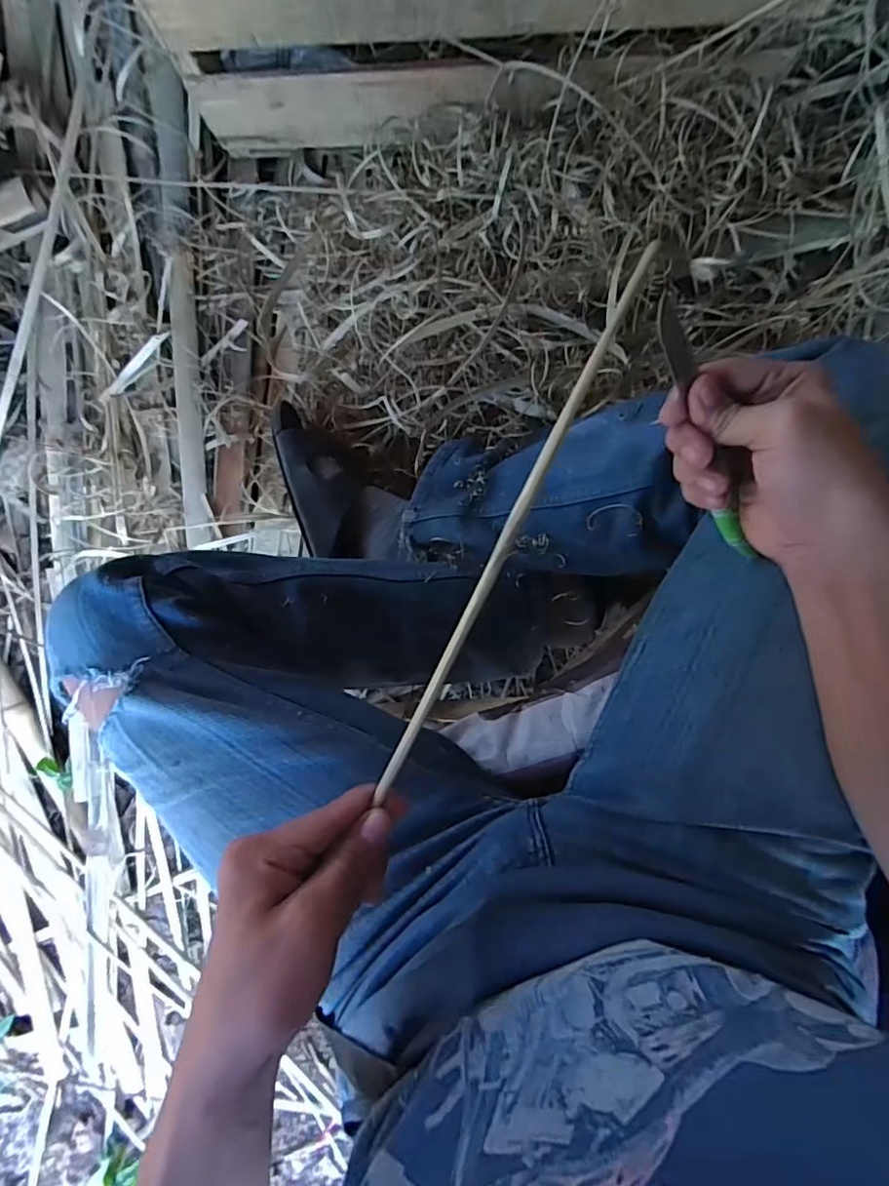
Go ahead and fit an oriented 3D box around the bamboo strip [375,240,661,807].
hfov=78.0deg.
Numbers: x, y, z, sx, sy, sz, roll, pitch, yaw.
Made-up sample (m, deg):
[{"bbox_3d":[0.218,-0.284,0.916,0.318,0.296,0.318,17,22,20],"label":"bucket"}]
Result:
[{"bbox_3d":[0.031,-0.028,0.266,0.009,0.006,0.287,26,96,1],"label":"bamboo strip"}]

